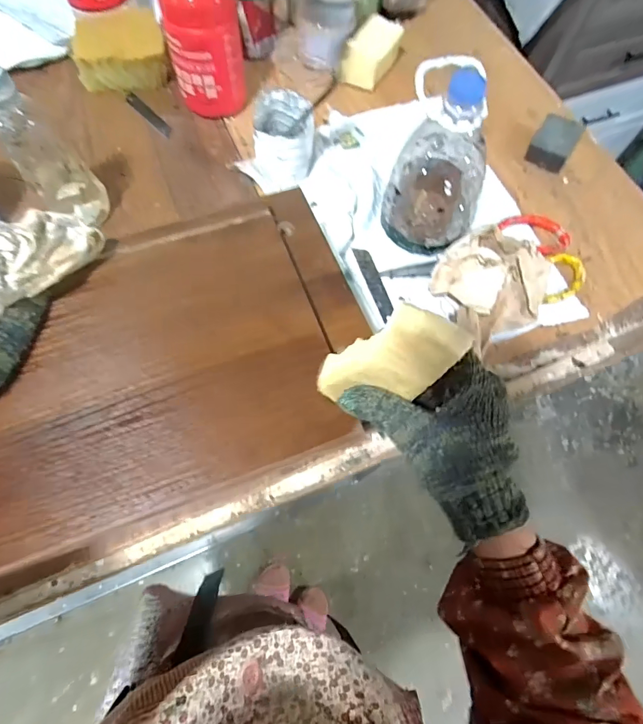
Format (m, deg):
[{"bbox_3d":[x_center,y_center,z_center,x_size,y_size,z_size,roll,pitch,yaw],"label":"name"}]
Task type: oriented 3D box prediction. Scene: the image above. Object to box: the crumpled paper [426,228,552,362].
[{"bbox_3d":[0.182,-0.085,0.436,0.120,0.046,0.109,-30,73,-13],"label":"crumpled paper"}]

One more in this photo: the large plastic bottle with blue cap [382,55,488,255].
[{"bbox_3d":[0.120,-0.202,0.419,0.099,0.156,0.100,16,69,4],"label":"large plastic bottle with blue cap"}]

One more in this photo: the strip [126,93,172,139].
[{"bbox_3d":[-0.223,-0.321,0.529,0.017,0.005,0.091,-42,76,-16],"label":"strip"}]

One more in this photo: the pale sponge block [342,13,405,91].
[{"bbox_3d":[0.068,-0.422,0.560,0.053,0.050,0.090,30,70,9],"label":"pale sponge block"}]

